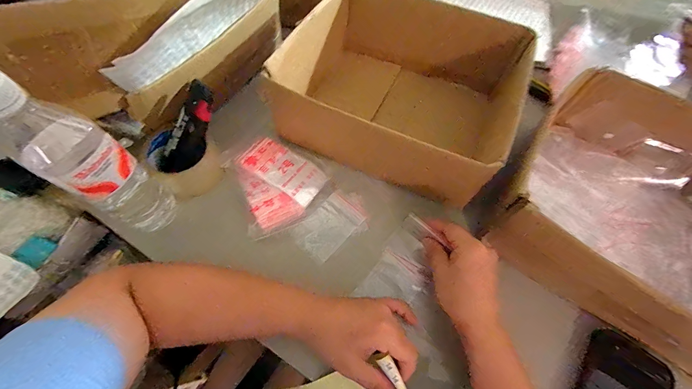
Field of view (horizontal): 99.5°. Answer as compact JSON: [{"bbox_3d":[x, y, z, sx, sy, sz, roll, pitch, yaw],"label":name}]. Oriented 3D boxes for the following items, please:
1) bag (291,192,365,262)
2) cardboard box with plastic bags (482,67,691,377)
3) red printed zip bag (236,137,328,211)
[{"bbox_3d":[-0.023,0.044,0.400,0.058,0.008,0.090,39,69,15],"label":"bag"},{"bbox_3d":[0.391,0.035,0.349,0.345,0.103,0.273,34,67,13],"label":"cardboard box with plastic bags"},{"bbox_3d":[-0.091,-0.038,0.419,0.122,0.010,0.062,31,67,12],"label":"red printed zip bag"}]

